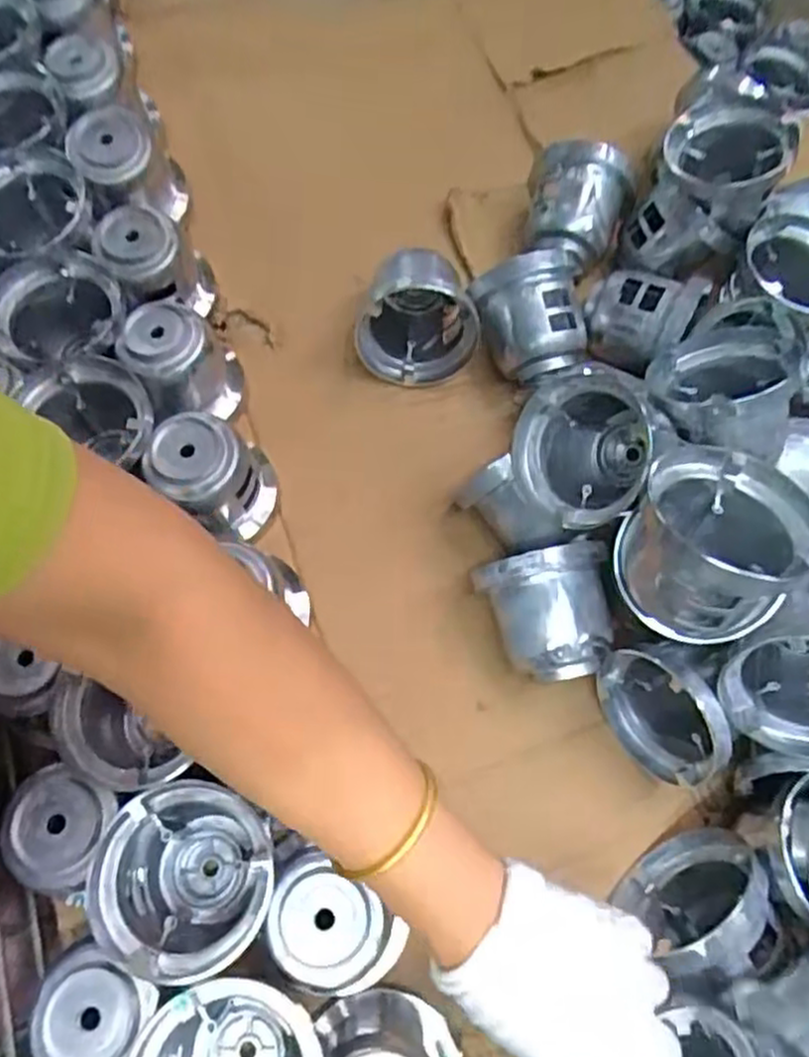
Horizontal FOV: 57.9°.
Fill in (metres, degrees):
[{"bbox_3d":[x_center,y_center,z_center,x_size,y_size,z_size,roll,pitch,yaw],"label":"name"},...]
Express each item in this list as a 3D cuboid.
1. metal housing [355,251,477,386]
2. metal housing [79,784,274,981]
[{"bbox_3d":[0.016,-0.170,0.563,0.091,0.085,0.084,12,68,2],"label":"metal housing"},{"bbox_3d":[-0.119,0.196,0.410,0.090,0.070,0.091,1,68,-3],"label":"metal housing"}]

